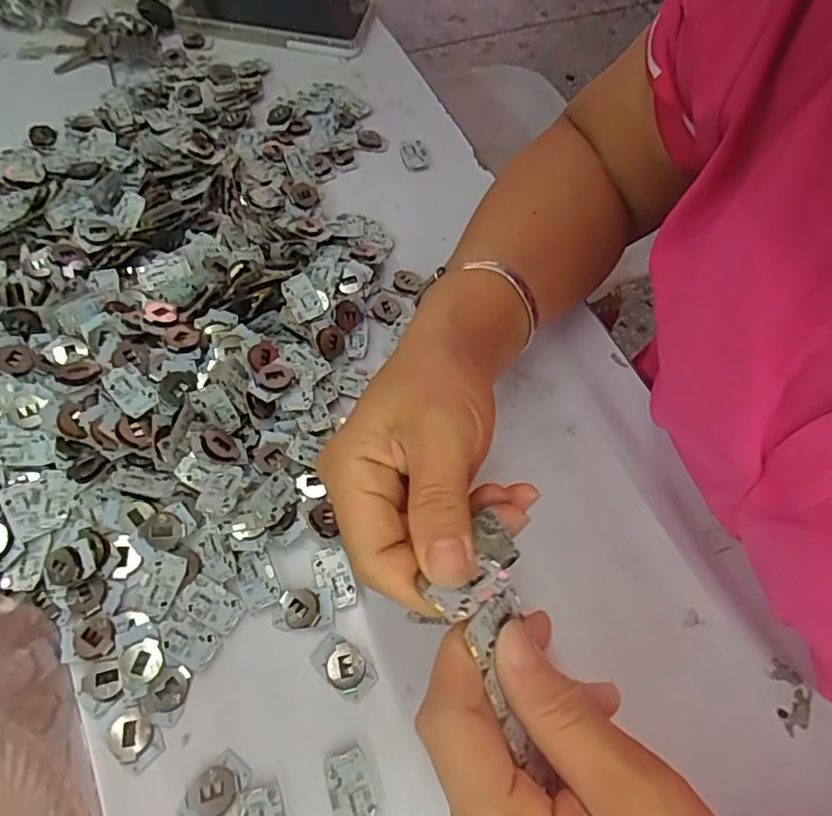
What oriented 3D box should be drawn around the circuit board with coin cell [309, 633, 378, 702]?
[{"bbox_3d":[-0.034,0.120,0.269,0.031,0.004,0.018,39,68,18],"label":"circuit board with coin cell"}]

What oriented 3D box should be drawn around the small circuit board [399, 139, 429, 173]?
[{"bbox_3d":[-0.002,-0.191,0.439,0.018,0.004,0.028,-16,74,0],"label":"small circuit board"}]

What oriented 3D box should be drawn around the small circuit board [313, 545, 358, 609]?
[{"bbox_3d":[-0.040,0.084,0.288,0.017,0.004,0.030,-20,64,-11],"label":"small circuit board"}]

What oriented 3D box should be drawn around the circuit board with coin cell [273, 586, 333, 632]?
[{"bbox_3d":[-0.054,0.097,0.279,0.028,0.007,0.018,-5,62,-4],"label":"circuit board with coin cell"}]

